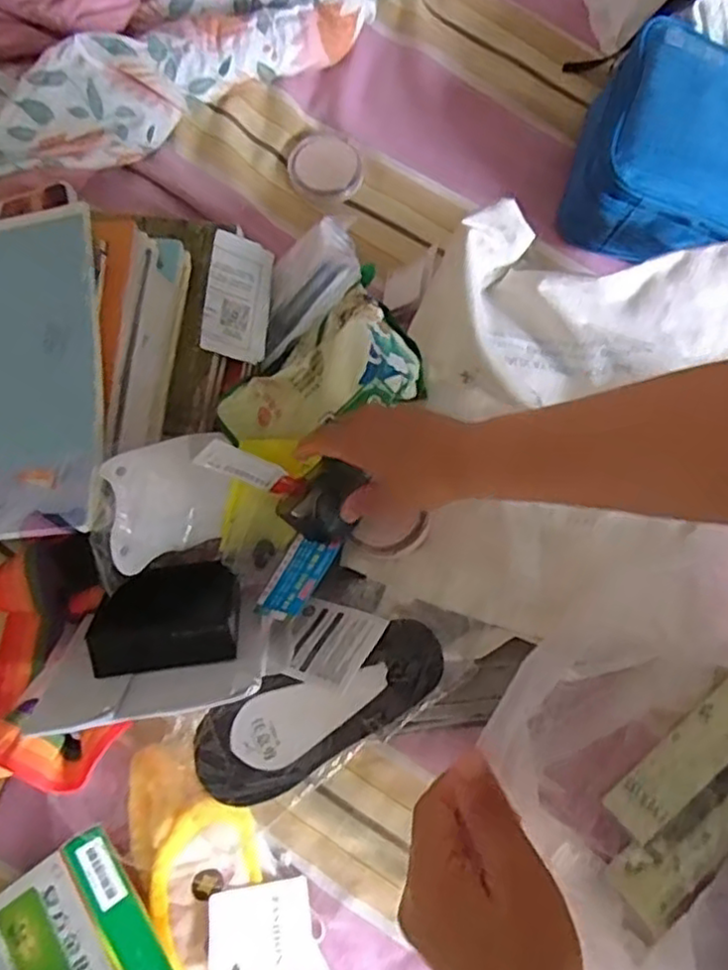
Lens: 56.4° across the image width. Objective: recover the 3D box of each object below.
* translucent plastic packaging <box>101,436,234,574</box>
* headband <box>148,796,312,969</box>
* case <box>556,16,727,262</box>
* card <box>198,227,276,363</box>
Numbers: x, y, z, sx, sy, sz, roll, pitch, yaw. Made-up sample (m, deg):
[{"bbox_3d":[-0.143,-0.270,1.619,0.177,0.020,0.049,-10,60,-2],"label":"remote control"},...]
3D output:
[{"bbox_3d":[-0.137,0.012,0.482,0.016,0.108,0.087,15,110,26],"label":"translucent plastic packaging"},{"bbox_3d":[-0.098,0.329,0.514,0.101,0.056,0.181,-17,78,-5],"label":"headband"},{"bbox_3d":[0.342,-0.289,0.629,0.277,0.123,0.201,20,77,3],"label":"case"},{"bbox_3d":[-0.100,-0.150,0.546,0.052,0.005,0.101,12,75,-30],"label":"card"}]

